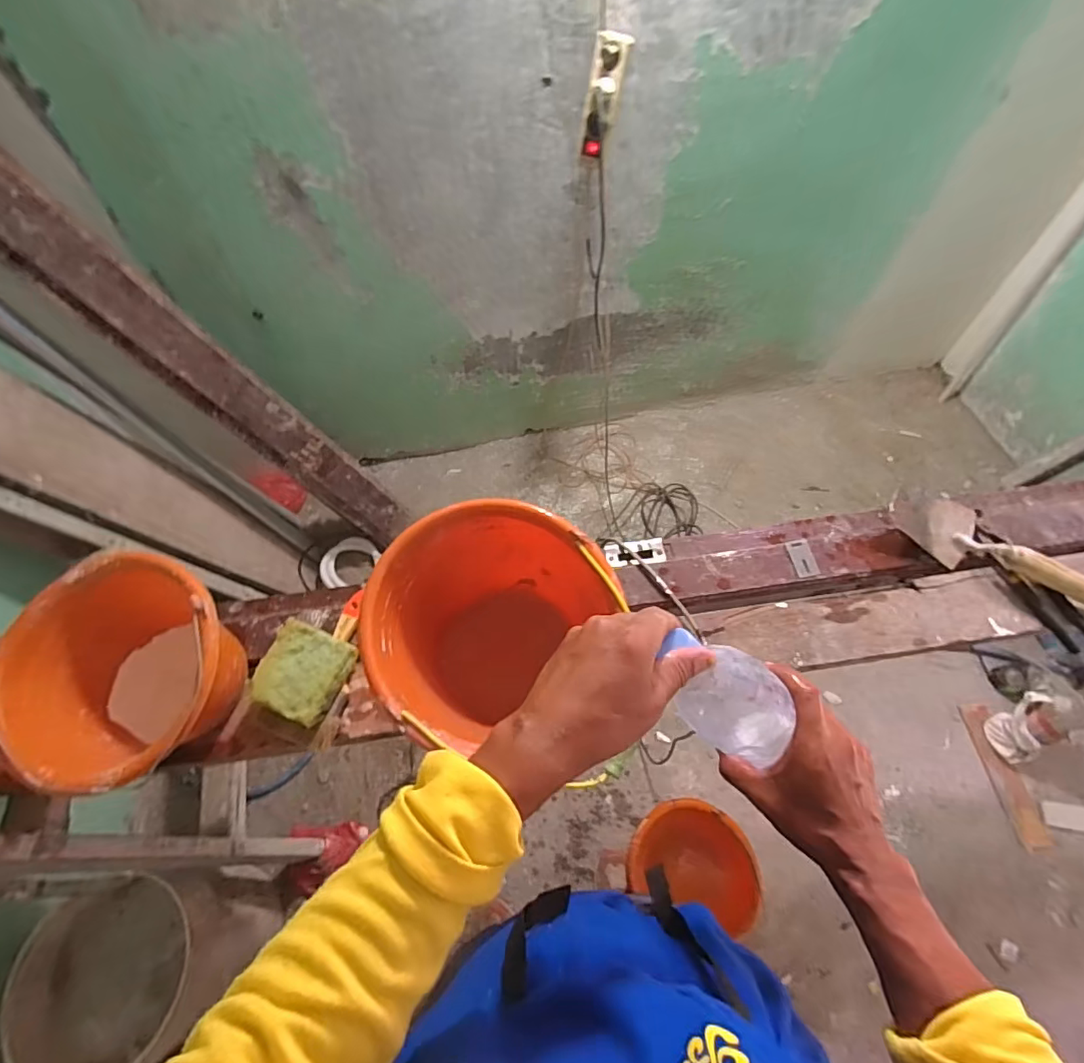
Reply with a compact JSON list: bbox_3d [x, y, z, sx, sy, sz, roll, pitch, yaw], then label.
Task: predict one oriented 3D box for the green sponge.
[{"bbox_3d":[-0.319,0.187,0.706,0.111,0.030,0.110,18,64,13],"label":"green sponge"}]

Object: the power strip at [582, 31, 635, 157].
[{"bbox_3d":[0.103,-0.758,0.923,0.059,0.175,0.033,25,34,16],"label":"power strip"}]

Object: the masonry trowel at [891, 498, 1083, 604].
[{"bbox_3d":[0.636,0.028,0.750,0.267,0.062,0.091,34,68,20],"label":"masonry trowel"}]

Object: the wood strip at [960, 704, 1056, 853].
[{"bbox_3d":[1.114,0.582,1.272,0.072,0.014,0.317,-12,69,2],"label":"wood strip"}]

